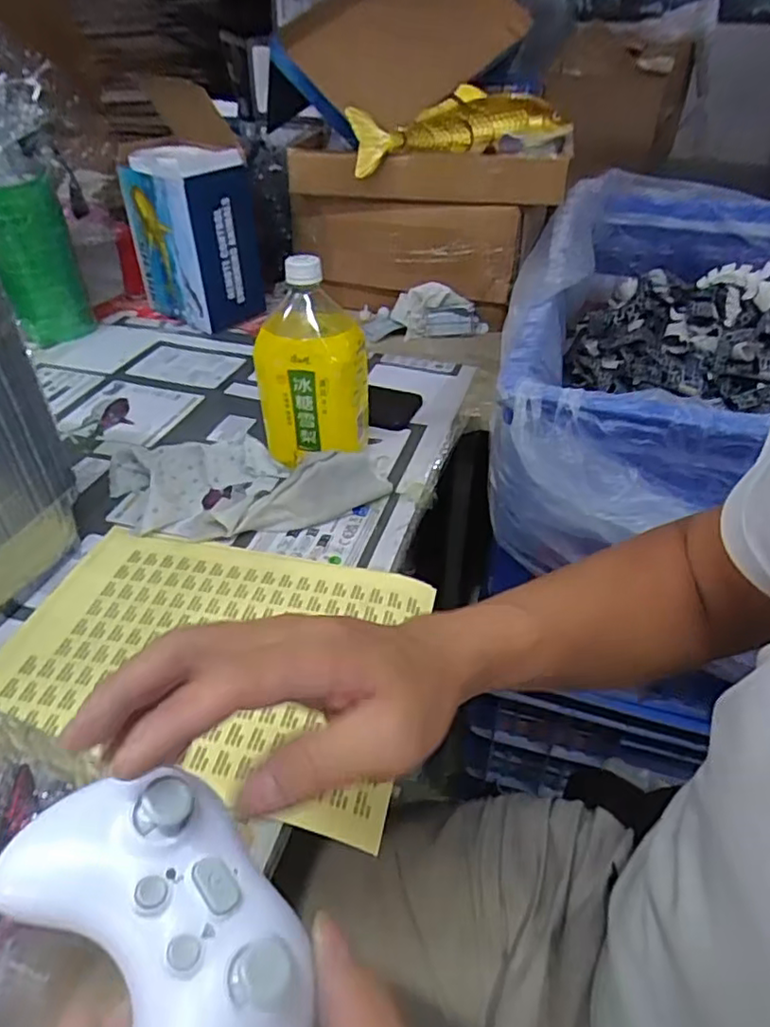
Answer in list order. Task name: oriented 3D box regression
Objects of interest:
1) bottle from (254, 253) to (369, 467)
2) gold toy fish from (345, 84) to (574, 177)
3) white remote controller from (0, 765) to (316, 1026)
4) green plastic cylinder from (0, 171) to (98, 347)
[{"bbox_3d":[-0.069,-0.135,0.599,0.103,0.194,0.093,-2,39,-1],"label":"bottle"},{"bbox_3d":[0.098,-0.503,0.816,0.290,0.071,0.072,-15,41,-17],"label":"gold toy fish"},{"bbox_3d":[-0.069,0.127,0.198,0.104,0.038,0.065,29,47,32],"label":"white remote controller"},{"bbox_3d":[-0.471,-0.339,0.849,0.101,0.199,0.076,-25,44,-27],"label":"green plastic cylinder"}]

